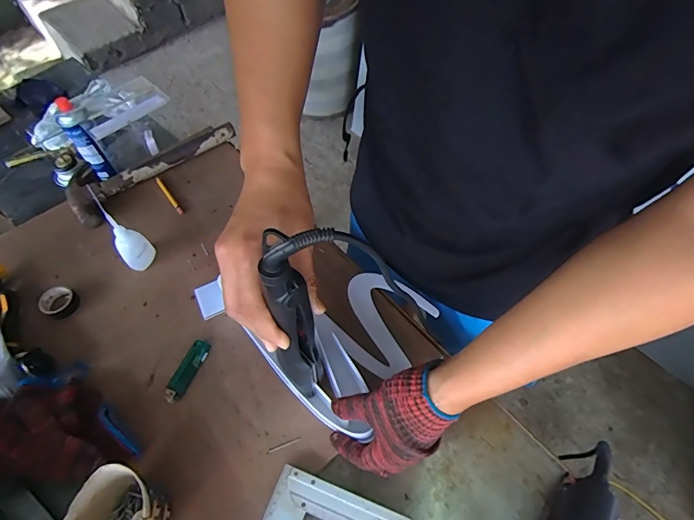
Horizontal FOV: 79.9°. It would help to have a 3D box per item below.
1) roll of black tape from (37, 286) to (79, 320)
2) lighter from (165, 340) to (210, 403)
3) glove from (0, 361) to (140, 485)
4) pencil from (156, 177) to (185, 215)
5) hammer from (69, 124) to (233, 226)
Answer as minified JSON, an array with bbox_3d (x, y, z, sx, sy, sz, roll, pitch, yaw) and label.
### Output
[{"bbox_3d":[-0.406,0.060,0.586,0.044,0.023,0.043,-1,59,2],"label":"roll of black tape"},{"bbox_3d":[-0.206,0.141,0.531,0.027,0.013,0.080,20,61,13],"label":"lighter"},{"bbox_3d":[-0.351,0.198,0.477,0.159,0.064,0.148,-1,59,2],"label":"glove"},{"bbox_3d":[-0.301,-0.111,0.696,0.010,0.009,0.104,-35,64,-18],"label":"pencil"},{"bbox_3d":[-0.356,-0.180,0.727,0.132,0.030,0.287,38,67,22],"label":"hammer"}]

